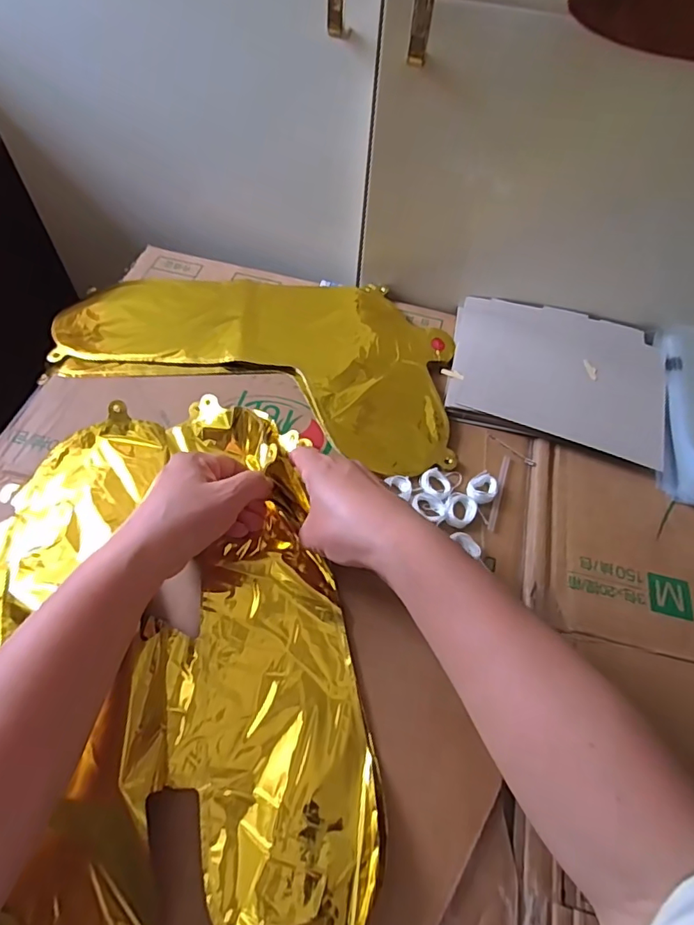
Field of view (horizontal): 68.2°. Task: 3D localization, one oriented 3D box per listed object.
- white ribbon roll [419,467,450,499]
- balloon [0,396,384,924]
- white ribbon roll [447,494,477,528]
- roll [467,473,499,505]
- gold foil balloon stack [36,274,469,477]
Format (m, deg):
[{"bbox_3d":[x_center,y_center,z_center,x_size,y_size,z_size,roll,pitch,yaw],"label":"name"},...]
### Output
[{"bbox_3d":[0.077,0.017,0.444,0.027,0.004,0.026,2,58,-3],"label":"white ribbon roll"},{"bbox_3d":[-0.127,0.125,0.364,0.379,0.042,0.350,29,60,13],"label":"balloon"},{"bbox_3d":[0.096,0.040,0.435,0.025,0.006,0.033,36,62,17],"label":"white ribbon roll"},{"bbox_3d":[0.119,0.024,0.449,0.025,0.009,0.029,21,59,8],"label":"roll"},{"bbox_3d":[-0.084,-0.123,0.520,0.394,0.016,0.211,15,58,5],"label":"gold foil balloon stack"}]

